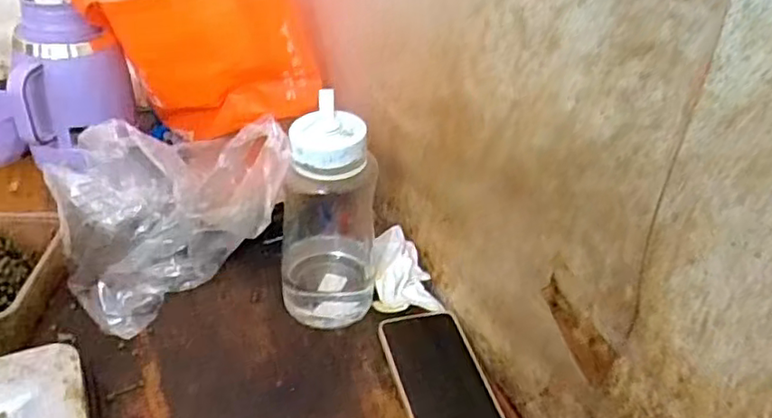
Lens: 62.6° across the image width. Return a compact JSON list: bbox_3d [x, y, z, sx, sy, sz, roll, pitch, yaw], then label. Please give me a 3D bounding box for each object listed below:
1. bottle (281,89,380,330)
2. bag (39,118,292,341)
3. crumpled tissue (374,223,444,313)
[{"bbox_3d":[-0.051,0.008,0.603,0.092,0.212,0.078,4,36,-1],"label":"bottle"},{"bbox_3d":[-0.200,0.023,0.565,0.220,0.182,0.099,3,36,-3],"label":"bag"},{"bbox_3d":[0.017,0.063,0.663,0.066,0.044,0.088,-3,36,-11],"label":"crumpled tissue"}]

